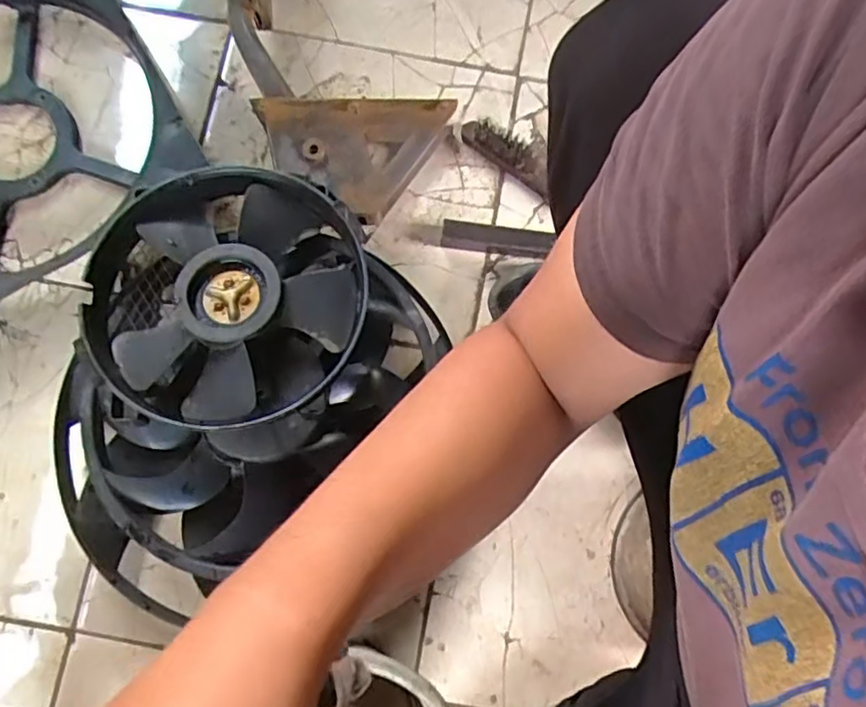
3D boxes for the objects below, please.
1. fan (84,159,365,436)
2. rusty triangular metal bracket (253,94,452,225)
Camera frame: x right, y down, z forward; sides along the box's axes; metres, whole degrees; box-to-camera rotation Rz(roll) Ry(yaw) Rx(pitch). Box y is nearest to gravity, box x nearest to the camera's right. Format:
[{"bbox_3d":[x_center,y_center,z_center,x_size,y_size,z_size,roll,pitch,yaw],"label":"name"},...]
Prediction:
[{"bbox_3d":[-0.227,-0.066,0.733,0.294,0.105,0.289,0,79,-1],"label":"fan"},{"bbox_3d":[-0.092,-0.239,0.797,0.233,0.099,0.130,-5,79,-2],"label":"rusty triangular metal bracket"}]

